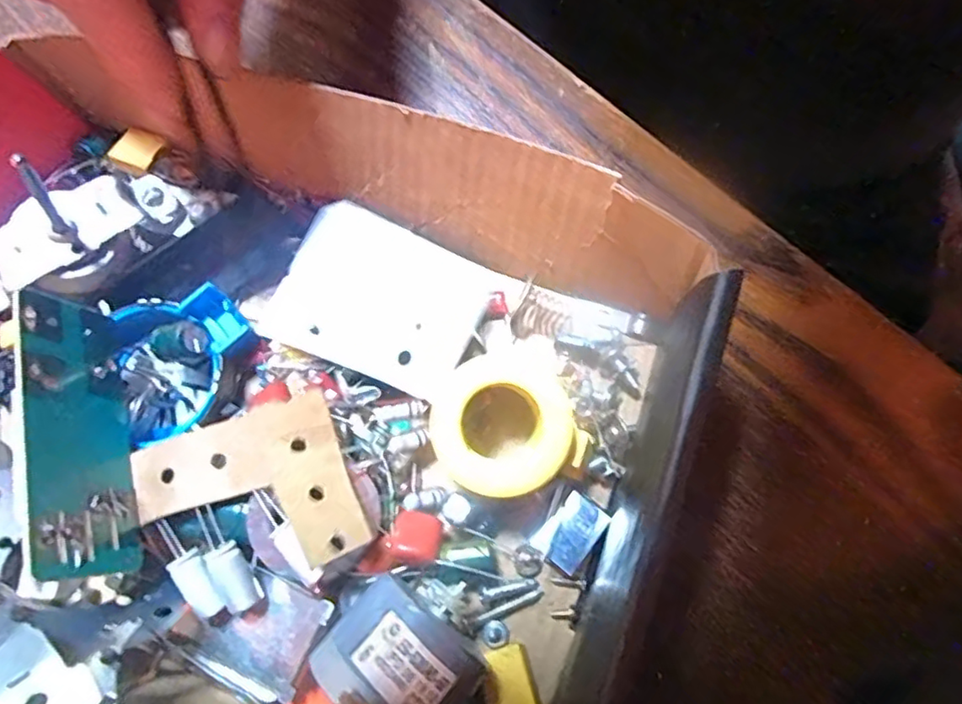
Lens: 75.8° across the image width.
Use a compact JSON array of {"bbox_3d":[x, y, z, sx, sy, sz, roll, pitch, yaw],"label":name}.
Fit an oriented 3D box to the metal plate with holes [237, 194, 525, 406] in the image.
[{"bbox_3d":[-0.029,-0.016,0.168,0.062,0.005,0.043,25,69,-2],"label":"metal plate with holes"}]

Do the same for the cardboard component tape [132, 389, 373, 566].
[{"bbox_3d":[-0.057,0.034,0.146,0.051,0.010,0.039,-21,79,3],"label":"cardboard component tape"}]

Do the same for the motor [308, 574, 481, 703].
[{"bbox_3d":[-0.019,0.066,0.135,0.034,0.025,0.024,36,80,12],"label":"motor"}]

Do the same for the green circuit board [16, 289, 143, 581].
[{"bbox_3d":[-0.093,0.018,0.142,0.008,0.023,0.065,-17,75,-1],"label":"green circuit board"}]

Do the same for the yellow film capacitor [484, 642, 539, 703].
[{"bbox_3d":[0.007,0.079,0.146,0.012,0.008,0.017,-14,75,0],"label":"yellow film capacitor"}]

